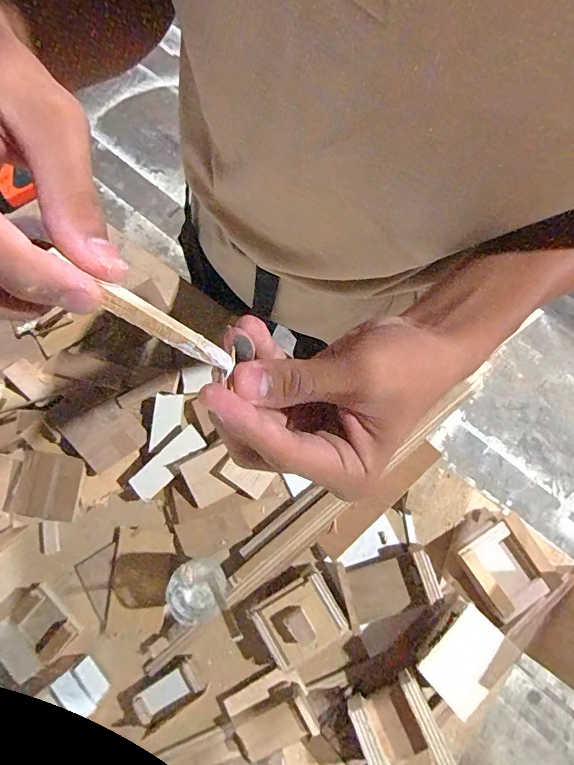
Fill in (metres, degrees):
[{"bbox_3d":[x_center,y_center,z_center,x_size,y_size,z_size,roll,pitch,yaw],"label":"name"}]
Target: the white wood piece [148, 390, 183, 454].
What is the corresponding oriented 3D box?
[{"bbox_3d":[-0.170,0.054,0.582,0.038,0.008,0.080,7,75,1],"label":"white wood piece"}]

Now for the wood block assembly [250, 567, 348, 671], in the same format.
[{"bbox_3d":[0.015,0.290,0.512,0.095,0.039,0.081,-32,80,-8],"label":"wood block assembly"}]

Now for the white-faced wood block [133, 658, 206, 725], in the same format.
[{"bbox_3d":[-0.145,0.379,0.508,0.081,0.019,0.037,-34,78,-9],"label":"white-faced wood block"}]

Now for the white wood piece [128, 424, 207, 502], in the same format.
[{"bbox_3d":[-0.159,0.108,0.562,0.036,0.017,0.107,43,79,9],"label":"white wood piece"}]

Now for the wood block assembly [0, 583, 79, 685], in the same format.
[{"bbox_3d":[-0.317,0.311,0.517,0.087,0.042,0.072,43,79,9],"label":"wood block assembly"}]

